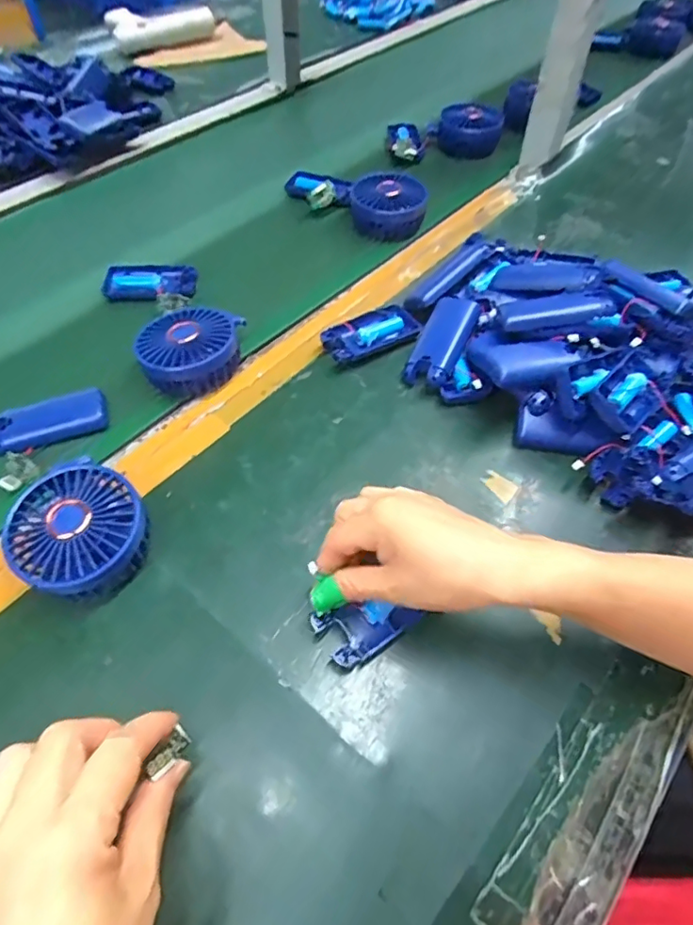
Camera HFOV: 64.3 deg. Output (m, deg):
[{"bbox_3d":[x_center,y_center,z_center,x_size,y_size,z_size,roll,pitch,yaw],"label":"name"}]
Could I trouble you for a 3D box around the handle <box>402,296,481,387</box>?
[{"bbox_3d":[0.088,-0.115,0.509,0.046,0.023,0.099,26,76,13],"label":"handle"}]

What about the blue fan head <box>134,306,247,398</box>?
[{"bbox_3d":[-0.141,-0.103,0.498,0.087,0.041,0.084,-4,56,-6],"label":"blue fan head"}]

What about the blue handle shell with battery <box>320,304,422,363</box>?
[{"bbox_3d":[0.024,-0.121,0.530,0.095,0.016,0.043,-24,61,-18],"label":"blue handle shell with battery"}]

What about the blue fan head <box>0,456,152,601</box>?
[{"bbox_3d":[-0.184,0.050,0.384,0.088,0.050,0.084,1,56,-2],"label":"blue fan head"}]

